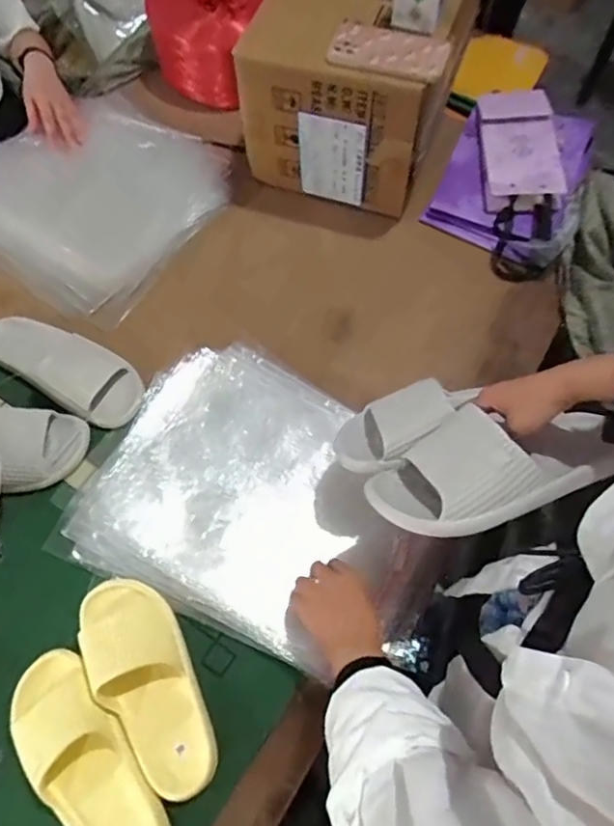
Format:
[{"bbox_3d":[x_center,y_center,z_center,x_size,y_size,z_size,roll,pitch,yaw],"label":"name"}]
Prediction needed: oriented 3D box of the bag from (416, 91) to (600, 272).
[{"bbox_3d":[0.360,-0.408,0.967,0.232,0.084,0.324,24,68,11],"label":"bag"}]

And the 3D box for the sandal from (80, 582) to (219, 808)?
[{"bbox_3d":[-0.188,0.315,0.654,0.105,0.053,0.247,-25,67,-10],"label":"sandal"}]

